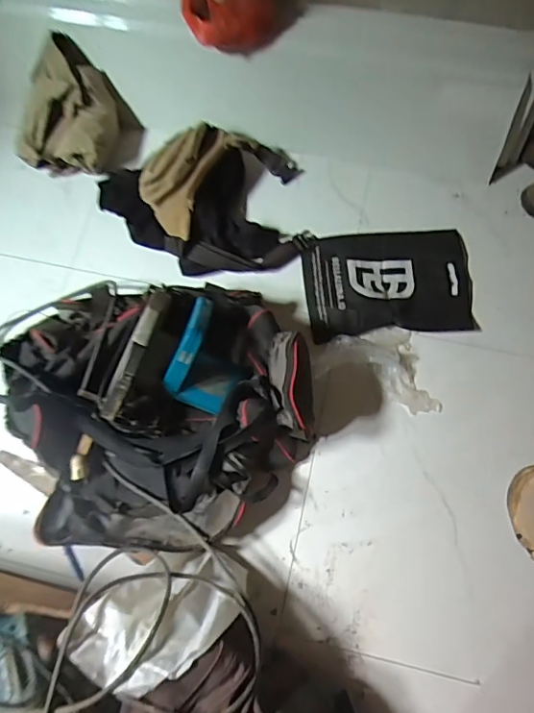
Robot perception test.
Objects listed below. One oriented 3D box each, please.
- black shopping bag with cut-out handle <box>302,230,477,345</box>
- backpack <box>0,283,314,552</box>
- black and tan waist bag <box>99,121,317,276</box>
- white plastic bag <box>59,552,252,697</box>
[{"bbox_3d":[0.253,-0.162,1.115,0.338,0.018,0.237,-3,73,1],"label":"black shopping bag with cut-out handle"},{"bbox_3d":[-0.189,0.078,0.939,0.474,0.265,0.478,-1,73,3],"label":"backpack"},{"bbox_3d":[-0.143,-0.341,1.136,0.455,0.113,0.317,-4,73,0],"label":"black and tan waist bag"},{"bbox_3d":[-0.159,0.400,0.836,0.242,0.159,0.153,-31,74,-7],"label":"white plastic bag"}]

